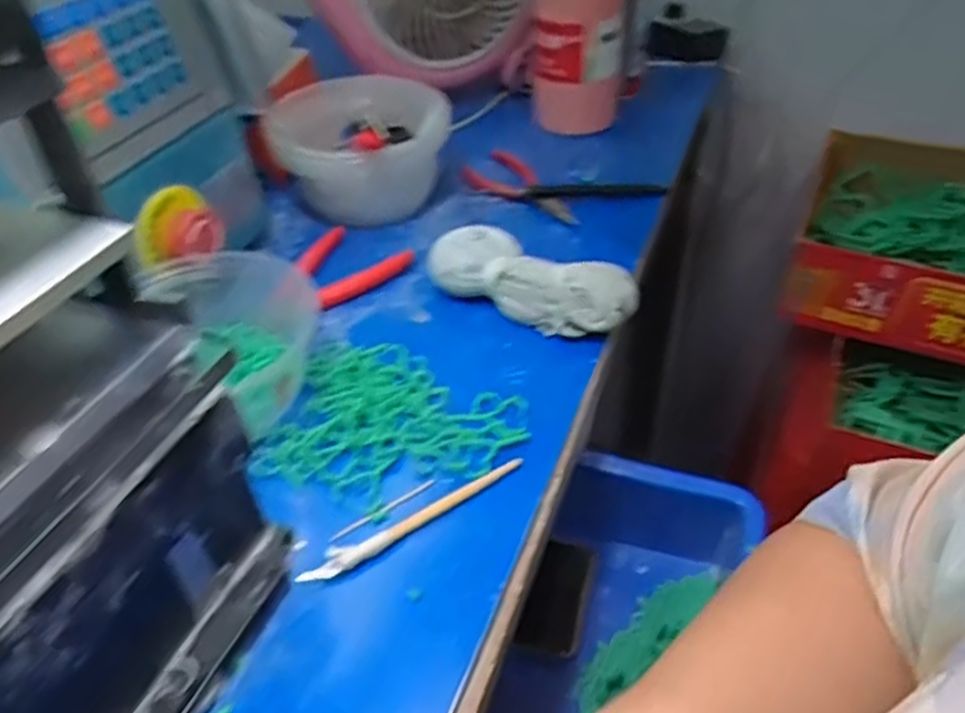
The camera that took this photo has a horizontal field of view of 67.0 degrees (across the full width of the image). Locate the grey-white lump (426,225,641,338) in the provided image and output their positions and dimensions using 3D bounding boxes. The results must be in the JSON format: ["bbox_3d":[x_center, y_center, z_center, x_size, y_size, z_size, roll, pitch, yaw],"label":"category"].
[{"bbox_3d":[0.030,-0.050,0.475,0.140,0.040,0.052,20,45,24],"label":"grey-white lump"}]

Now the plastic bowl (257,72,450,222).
[{"bbox_3d":[-0.089,-0.154,0.563,0.104,0.086,0.105,15,44,19],"label":"plastic bowl"}]

